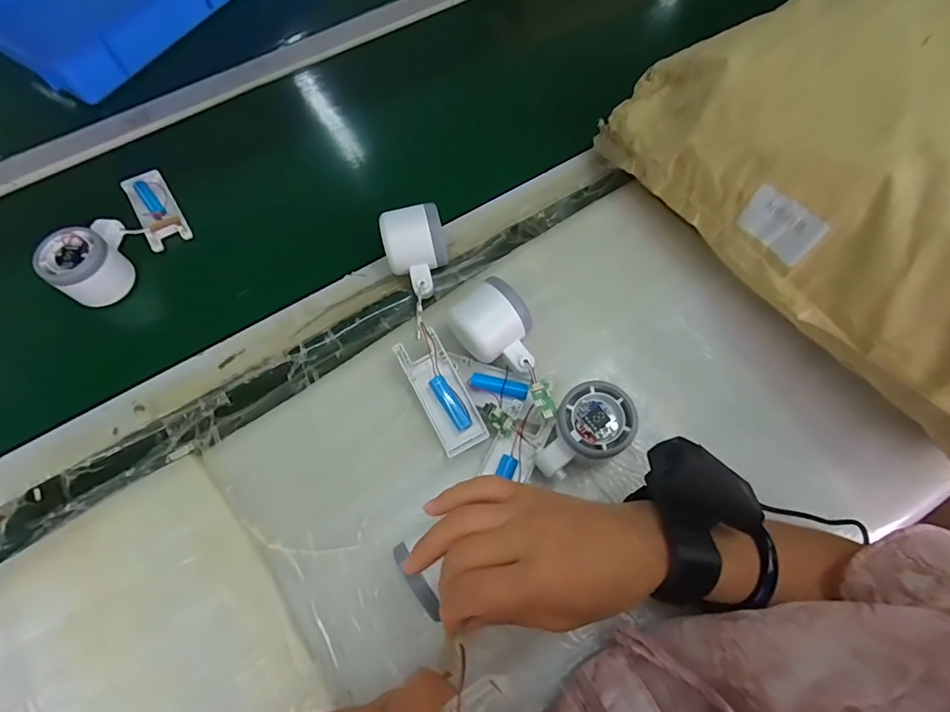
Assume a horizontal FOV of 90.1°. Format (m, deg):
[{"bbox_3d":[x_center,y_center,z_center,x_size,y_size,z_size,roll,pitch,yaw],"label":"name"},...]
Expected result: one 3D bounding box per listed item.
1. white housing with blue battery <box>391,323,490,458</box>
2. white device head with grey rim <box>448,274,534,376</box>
[{"bbox_3d":[-0.028,0.030,0.403,0.039,0.015,0.104,-26,81,-13],"label":"white housing with blue battery"},{"bbox_3d":[0.021,-0.021,0.400,0.076,0.047,0.055,43,73,15],"label":"white device head with grey rim"}]

